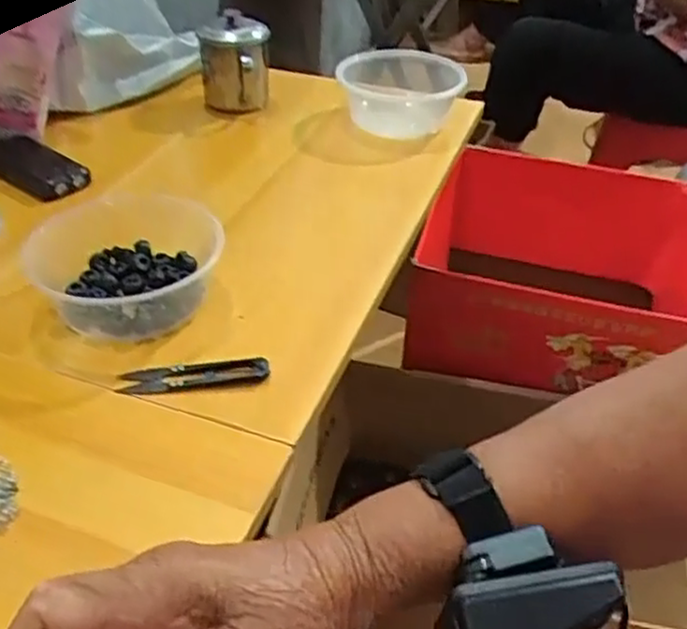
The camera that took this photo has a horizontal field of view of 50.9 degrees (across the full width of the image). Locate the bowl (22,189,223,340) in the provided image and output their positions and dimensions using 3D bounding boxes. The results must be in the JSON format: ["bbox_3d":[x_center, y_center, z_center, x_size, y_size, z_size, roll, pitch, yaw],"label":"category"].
[{"bbox_3d":[-0.176,-0.043,0.576,0.130,0.051,0.157,-7,39,-11],"label":"bowl"}]

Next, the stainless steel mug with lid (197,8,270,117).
[{"bbox_3d":[-0.127,-0.296,0.846,0.080,0.099,0.082,-3,38,-5],"label":"stainless steel mug with lid"}]

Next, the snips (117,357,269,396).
[{"bbox_3d":[-0.102,0.042,0.497,0.100,0.011,0.021,-3,38,-5],"label":"snips"}]

